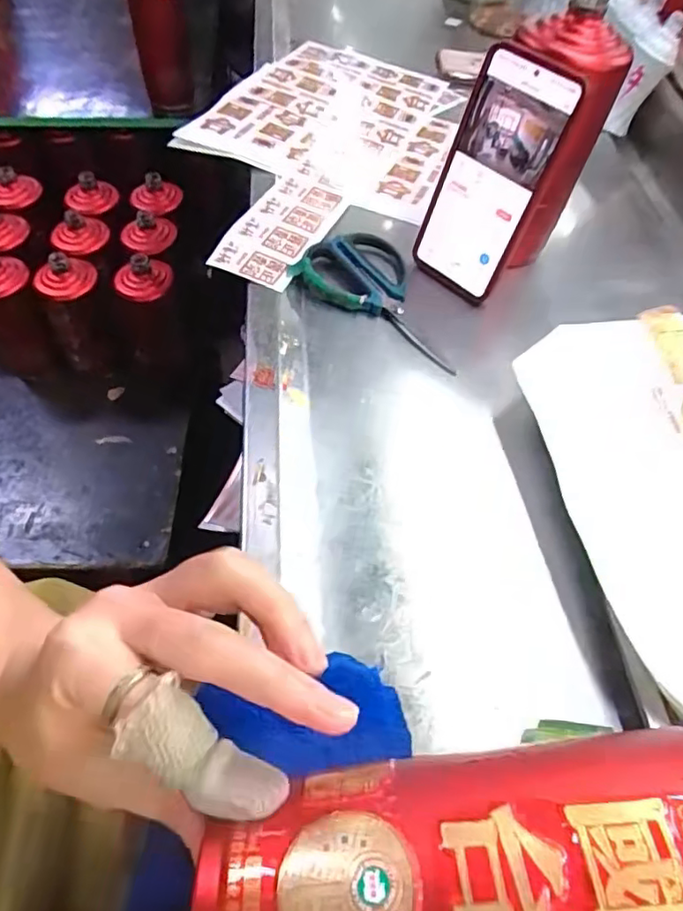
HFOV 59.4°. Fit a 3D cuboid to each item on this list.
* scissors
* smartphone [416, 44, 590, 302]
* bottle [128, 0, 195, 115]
[{"bbox_3d":[0.041,-0.133,0.485,0.156,0.010,0.083,37,61,20],"label":"scissors"},{"bbox_3d":[0.110,-0.207,0.459,0.081,0.166,0.015,42,45,21],"label":"smartphone"},{"bbox_3d":[-0.273,-0.631,0.919,0.081,0.178,0.073,-9,56,-10],"label":"bottle"}]

